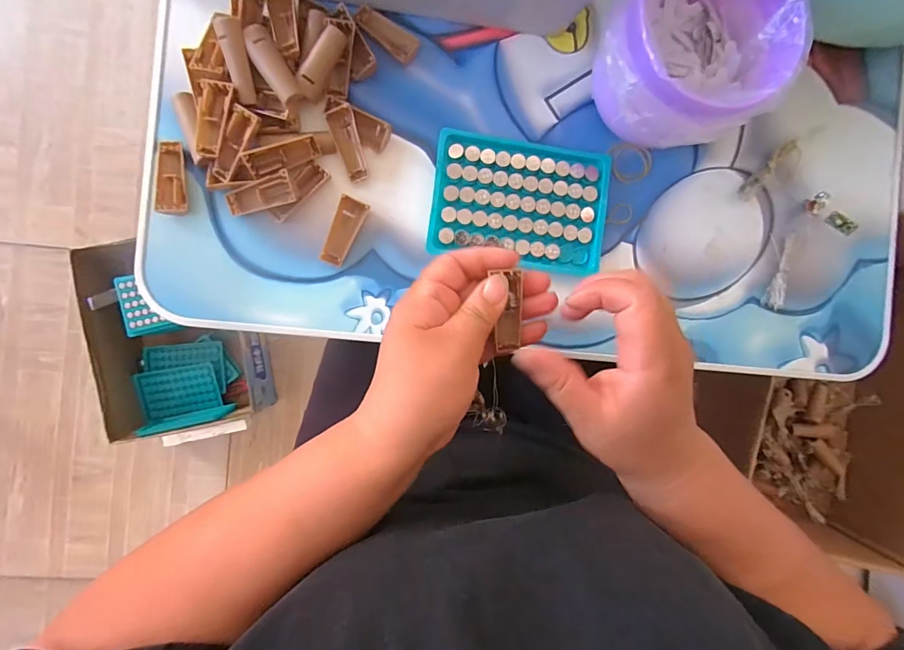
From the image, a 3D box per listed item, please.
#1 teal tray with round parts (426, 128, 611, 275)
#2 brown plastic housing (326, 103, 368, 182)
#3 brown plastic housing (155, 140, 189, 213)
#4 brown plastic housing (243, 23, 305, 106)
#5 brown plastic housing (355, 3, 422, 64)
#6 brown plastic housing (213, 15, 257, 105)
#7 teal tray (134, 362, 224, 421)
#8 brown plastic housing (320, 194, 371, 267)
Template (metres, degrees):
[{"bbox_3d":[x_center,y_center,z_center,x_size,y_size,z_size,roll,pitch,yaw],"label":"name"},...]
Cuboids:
[{"bbox_3d":[0.051,-0.091,0.322,0.131,0.012,0.089,7,90,-5],"label":"teal tray with round parts"},{"bbox_3d":[-0.074,-0.130,0.309,0.018,0.008,0.050,-17,105,-7],"label":"brown plastic housing"},{"bbox_3d":[-0.196,-0.102,0.302,0.020,0.009,0.052,-2,91,-5],"label":"brown plastic housing"},{"bbox_3d":[-0.122,-0.174,0.293,0.019,0.014,0.049,-33,104,-12],"label":"brown plastic housing"},{"bbox_3d":[-0.047,-0.211,0.315,0.049,0.005,0.020,34,88,-4],"label":"brown plastic housing"},{"bbox_3d":[-0.143,-0.176,0.288,0.017,0.007,0.050,-10,115,-7],"label":"brown plastic housing"},{"bbox_3d":[-0.478,0.114,0.761,0.119,0.020,0.086,-13,79,-18],"label":"teal tray"},{"bbox_3d":[-0.079,-0.068,0.312,0.020,0.006,0.050,25,88,-5],"label":"brown plastic housing"}]

